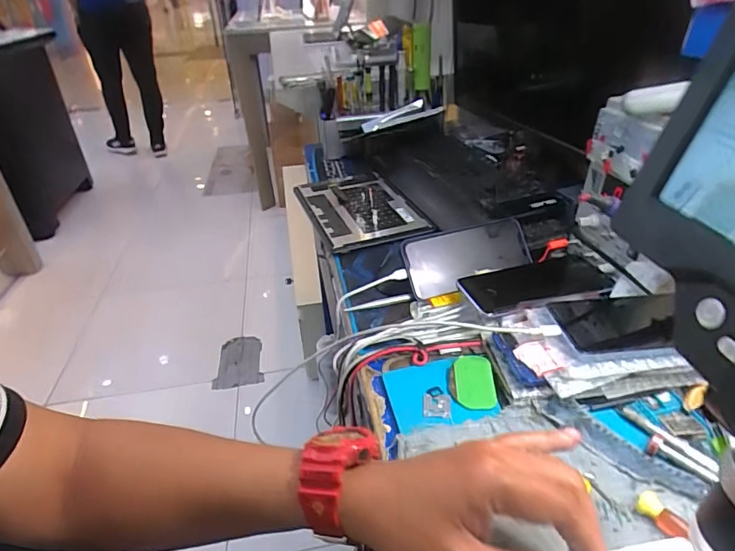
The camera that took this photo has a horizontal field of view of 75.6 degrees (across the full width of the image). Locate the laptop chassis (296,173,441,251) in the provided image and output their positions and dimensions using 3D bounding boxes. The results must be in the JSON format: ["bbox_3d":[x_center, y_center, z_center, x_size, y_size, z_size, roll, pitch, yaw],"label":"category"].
[{"bbox_3d":[-0.014,-0.114,0.787,0.165,0.021,0.258,-13,34,-15],"label":"laptop chassis"}]

